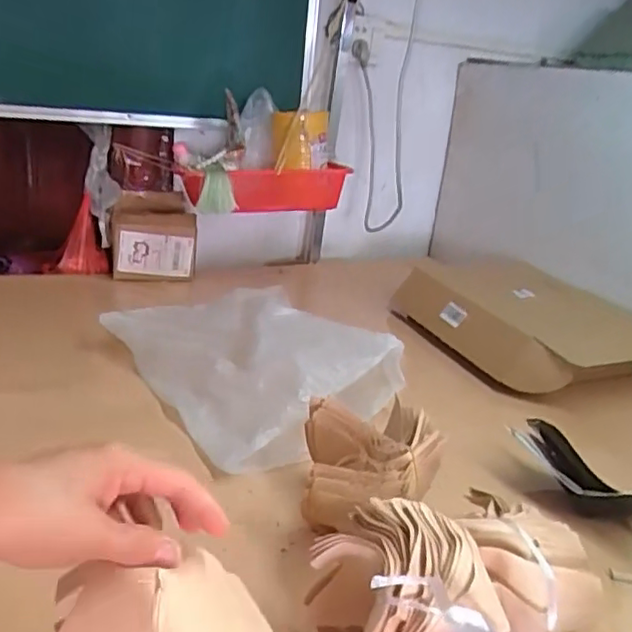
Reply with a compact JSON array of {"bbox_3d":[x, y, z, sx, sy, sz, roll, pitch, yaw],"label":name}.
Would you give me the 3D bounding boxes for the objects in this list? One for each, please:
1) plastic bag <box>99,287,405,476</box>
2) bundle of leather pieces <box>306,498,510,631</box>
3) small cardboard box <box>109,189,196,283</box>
[{"bbox_3d":[-0.094,0.041,0.800,0.236,0.106,0.366,-11,28,-37],"label":"plastic bag"},{"bbox_3d":[0.059,0.201,0.427,0.112,0.111,0.112,2,22,-10],"label":"bundle of leather pieces"},{"bbox_3d":[-0.305,-0.150,1.172,0.150,0.140,0.115,0,22,-14],"label":"small cardboard box"}]

